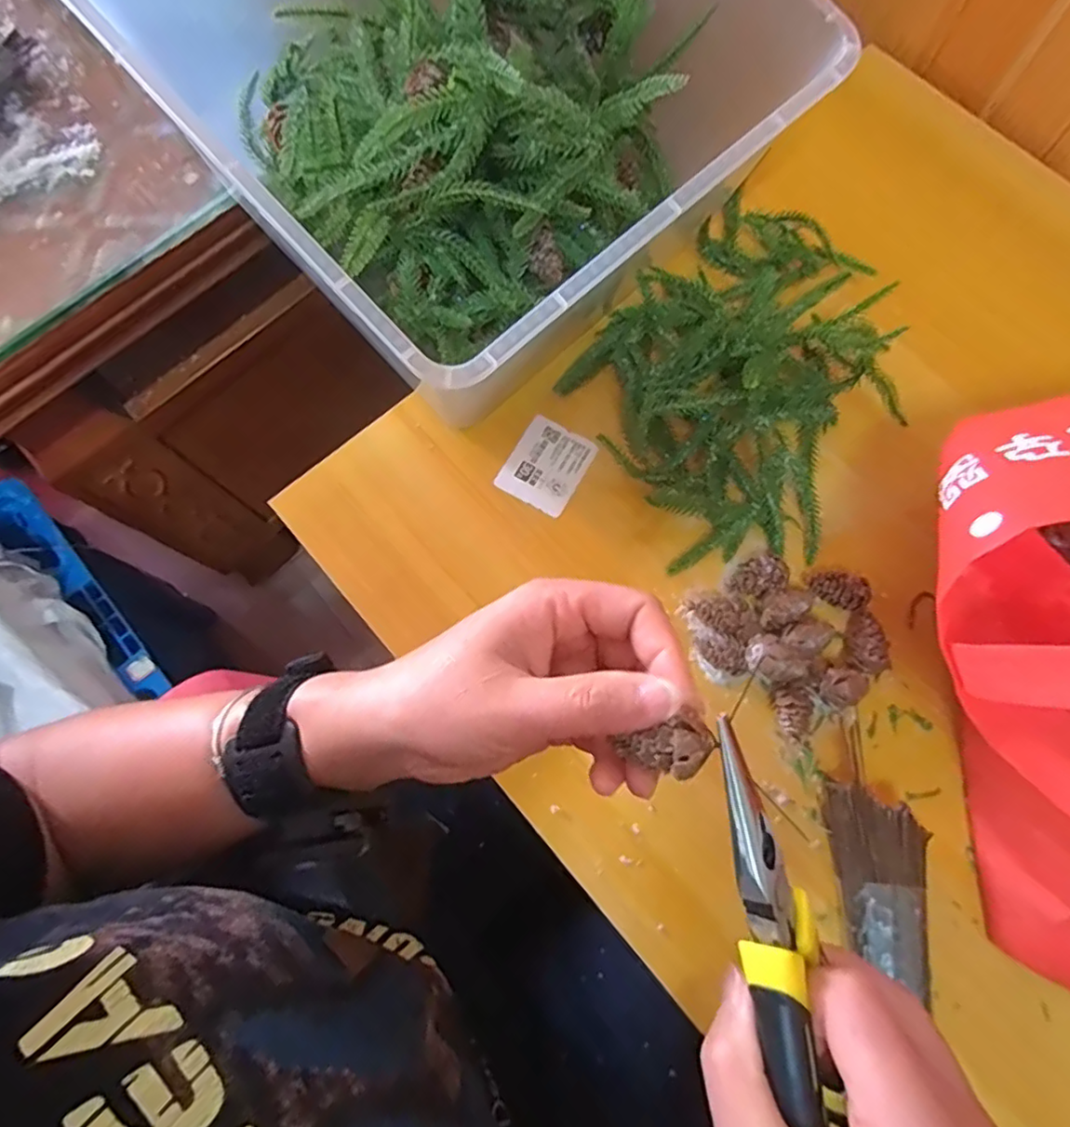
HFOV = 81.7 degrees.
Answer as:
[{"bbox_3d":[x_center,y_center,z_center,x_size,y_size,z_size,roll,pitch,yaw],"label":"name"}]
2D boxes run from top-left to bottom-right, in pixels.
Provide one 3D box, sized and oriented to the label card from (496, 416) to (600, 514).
[{"bbox_3d":[0.008,-0.065,0.405,0.048,0.004,0.058,29,77,10],"label":"label card"}]

